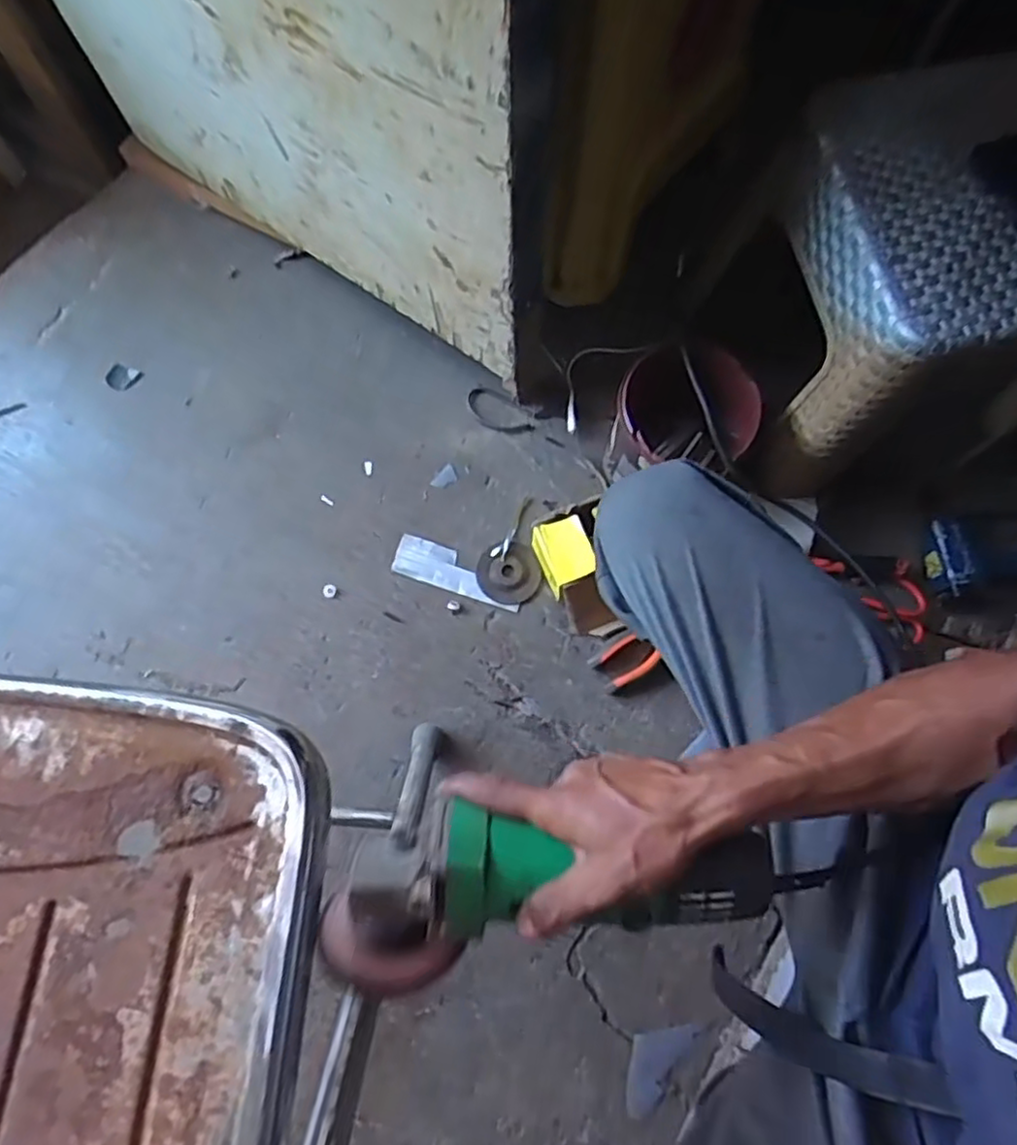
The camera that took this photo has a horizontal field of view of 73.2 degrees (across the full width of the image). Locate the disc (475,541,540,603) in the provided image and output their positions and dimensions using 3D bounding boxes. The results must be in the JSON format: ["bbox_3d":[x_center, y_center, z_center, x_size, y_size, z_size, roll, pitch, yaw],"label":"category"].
[{"bbox_3d":[0.000,0.002,0.786,0.071,0.004,0.067,0,75,-1],"label":"disc"}]

